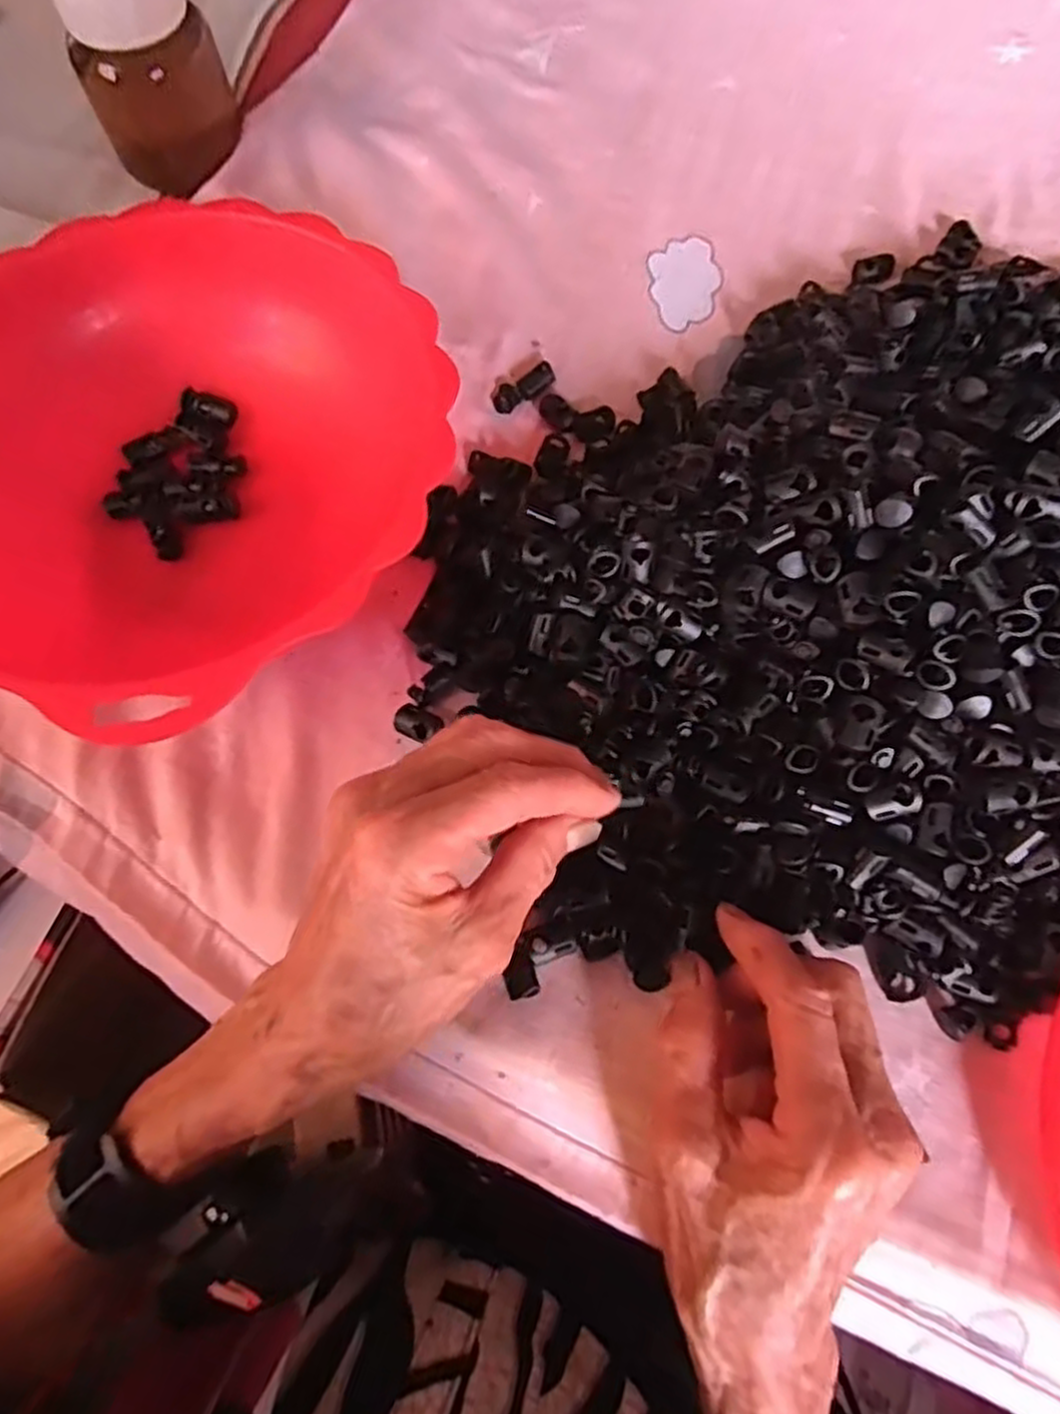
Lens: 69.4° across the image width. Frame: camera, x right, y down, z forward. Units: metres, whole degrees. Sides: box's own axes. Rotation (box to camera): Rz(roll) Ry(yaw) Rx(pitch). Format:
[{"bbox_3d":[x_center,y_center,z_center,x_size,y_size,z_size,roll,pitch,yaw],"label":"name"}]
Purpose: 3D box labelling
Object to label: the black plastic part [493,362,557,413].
[{"bbox_3d":[-0.004,-0.168,0.402,0.037,0.007,0.016,-32,72,-11],"label":"black plastic part"}]

